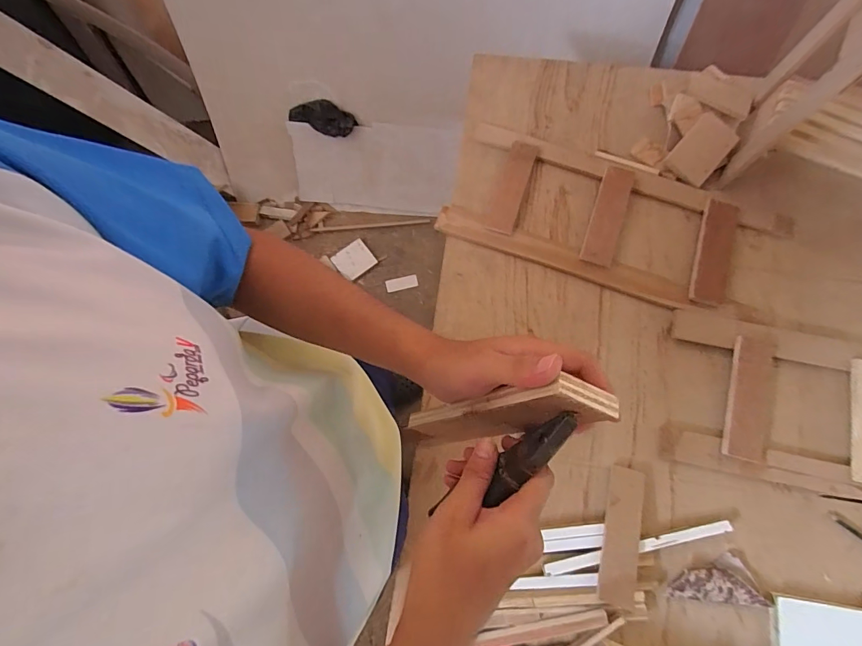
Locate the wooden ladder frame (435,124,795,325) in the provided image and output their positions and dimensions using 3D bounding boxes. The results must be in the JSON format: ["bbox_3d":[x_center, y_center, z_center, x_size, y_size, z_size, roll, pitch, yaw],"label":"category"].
[{"bbox_3d":[0.321,-0.183,0.734,0.566,0.028,0.237,18,76,6],"label":"wooden ladder frame"}]

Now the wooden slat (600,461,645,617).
[{"bbox_3d":[0.285,0.315,0.599,0.052,0.008,0.185,11,68,12],"label":"wooden slat"}]

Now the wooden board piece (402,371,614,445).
[{"bbox_3d":[0.044,0.073,0.316,0.050,0.189,0.014,35,55,-22],"label":"wooden board piece"}]

